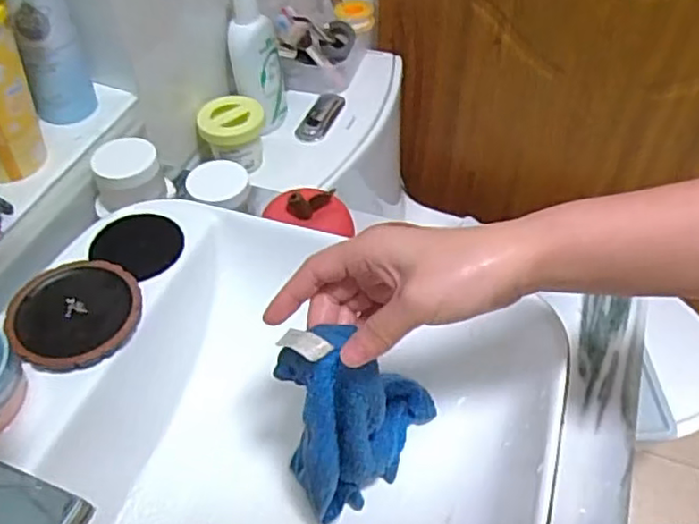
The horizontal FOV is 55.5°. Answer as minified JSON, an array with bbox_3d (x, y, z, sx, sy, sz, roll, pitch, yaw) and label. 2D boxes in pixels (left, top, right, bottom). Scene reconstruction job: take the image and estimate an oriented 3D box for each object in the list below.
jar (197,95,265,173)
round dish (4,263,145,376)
[{"bbox_3d":[-0.145,-0.159,0.829,0.080,0.072,0.076,-4,48,-3],"label":"jar"},{"bbox_3d":[-0.195,0.038,0.473,0.090,0.018,0.087,0,48,0],"label":"round dish"}]

